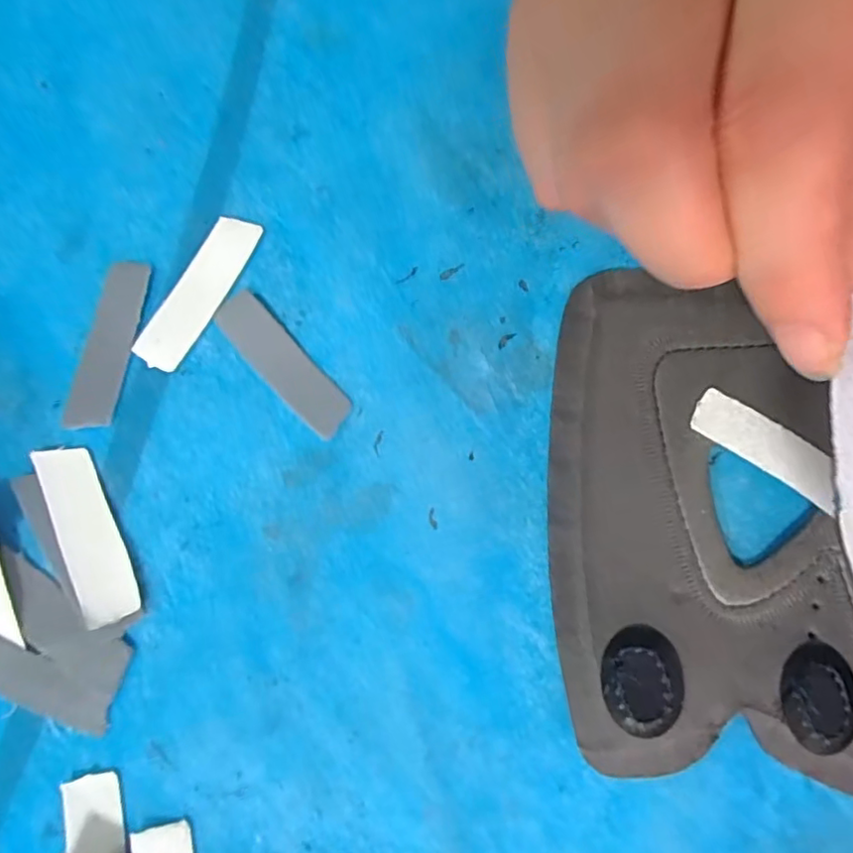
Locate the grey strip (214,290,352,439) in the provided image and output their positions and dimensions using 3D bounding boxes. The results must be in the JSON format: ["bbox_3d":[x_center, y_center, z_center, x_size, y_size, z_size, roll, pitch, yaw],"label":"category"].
[{"bbox_3d":[-0.039,-0.017,0.157,0.013,0.004,0.046,-43,84,-6],"label":"grey strip"}]

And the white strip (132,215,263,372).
[{"bbox_3d":[-0.063,-0.038,0.160,0.013,0.004,0.047,30,83,4],"label":"white strip"}]

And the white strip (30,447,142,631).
[{"bbox_3d":[-0.086,0.027,0.147,0.014,0.004,0.046,-25,83,-4],"label":"white strip"}]

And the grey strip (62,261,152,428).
[{"bbox_3d":[-0.086,-0.023,0.157,0.013,0.004,0.047,9,82,1],"label":"grey strip"}]

